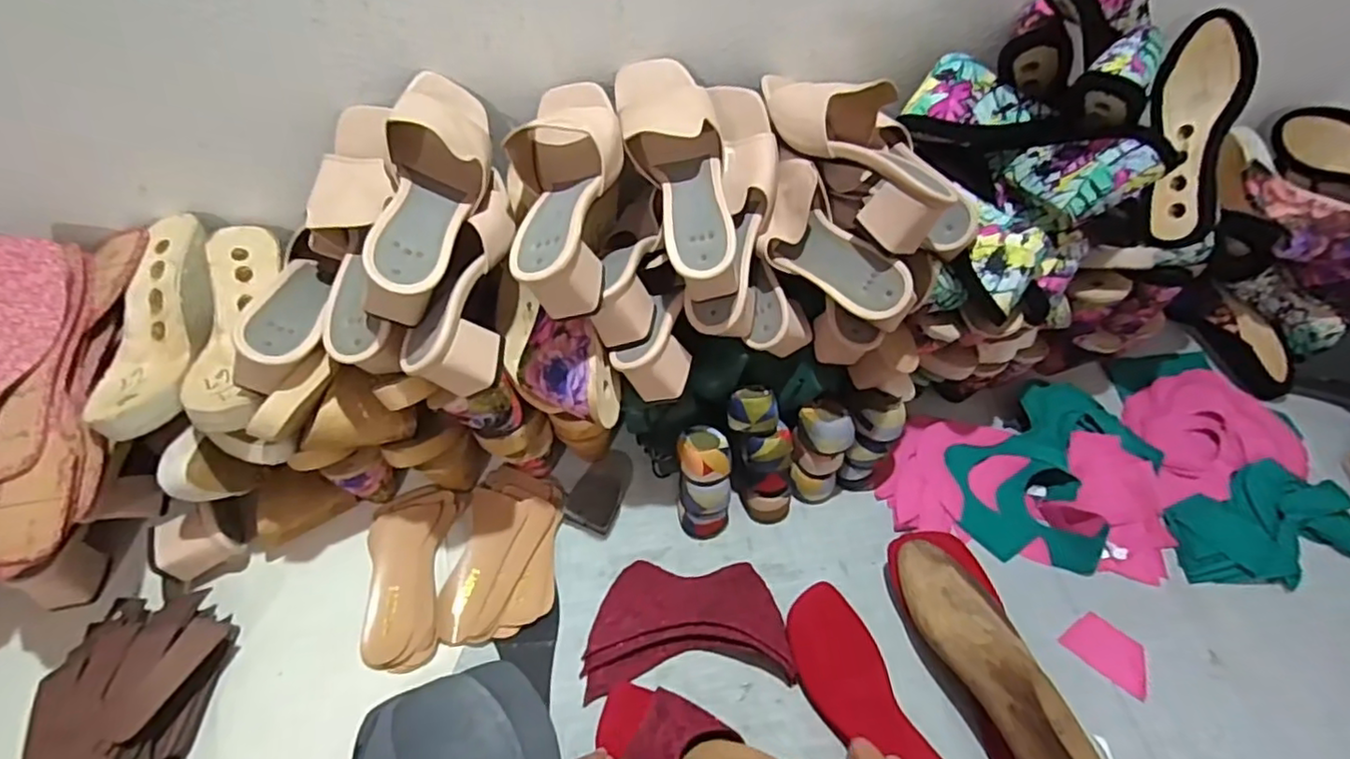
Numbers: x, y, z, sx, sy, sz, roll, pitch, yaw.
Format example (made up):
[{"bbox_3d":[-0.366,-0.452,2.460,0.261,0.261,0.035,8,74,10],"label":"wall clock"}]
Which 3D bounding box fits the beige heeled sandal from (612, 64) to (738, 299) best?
[{"bbox_3d":[0.005,-0.188,0.580,0.084,0.095,0.236,-11,70,-12],"label":"beige heeled sandal"}]

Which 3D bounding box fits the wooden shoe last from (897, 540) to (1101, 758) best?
[{"bbox_3d":[0.277,0.238,0.559,0.070,0.078,0.250,-13,42,-13],"label":"wooden shoe last"}]

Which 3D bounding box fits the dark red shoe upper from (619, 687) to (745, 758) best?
[{"bbox_3d":[0.005,0.319,0.535,0.087,0.050,0.088,27,56,16],"label":"dark red shoe upper"}]

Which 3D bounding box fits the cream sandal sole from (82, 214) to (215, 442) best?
[{"bbox_3d":[-0.470,-0.045,0.574,0.086,0.055,0.230,-8,54,-9],"label":"cream sandal sole"}]

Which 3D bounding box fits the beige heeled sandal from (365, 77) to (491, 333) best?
[{"bbox_3d":[-0.201,-0.154,0.531,0.079,0.093,0.228,3,53,-2],"label":"beige heeled sandal"}]

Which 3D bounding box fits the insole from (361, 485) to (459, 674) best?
[{"bbox_3d":[-0.265,0.191,0.641,0.079,0.013,0.178,-5,54,-7],"label":"insole"}]

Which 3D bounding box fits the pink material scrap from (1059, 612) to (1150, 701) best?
[{"bbox_3d":[0.435,0.270,0.640,0.056,0.006,0.075,-38,52,-26],"label":"pink material scrap"}]

